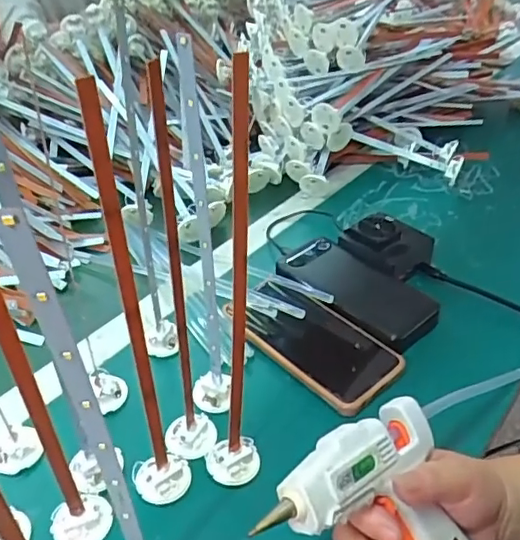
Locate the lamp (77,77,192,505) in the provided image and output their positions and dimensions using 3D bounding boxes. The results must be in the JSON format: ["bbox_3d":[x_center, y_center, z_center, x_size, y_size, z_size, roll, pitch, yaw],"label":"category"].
[{"bbox_3d":[-0.063,0.039,0.324,0.037,0.281,0.037,-8,38,-9],"label":"lamp"}]

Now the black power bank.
[{"bbox_3d":[0.092,0.015,0.568,0.167,0.020,0.078,32,47,29],"label":"black power bank"}]

